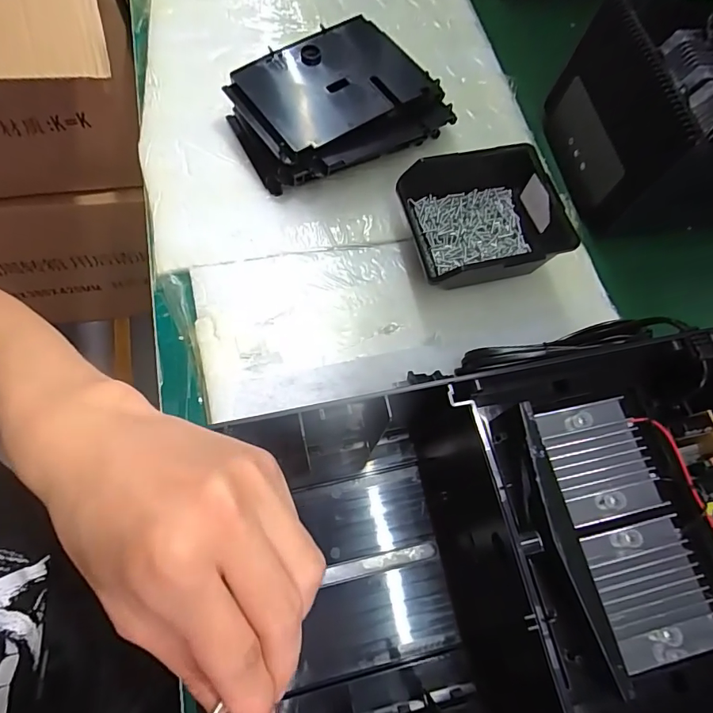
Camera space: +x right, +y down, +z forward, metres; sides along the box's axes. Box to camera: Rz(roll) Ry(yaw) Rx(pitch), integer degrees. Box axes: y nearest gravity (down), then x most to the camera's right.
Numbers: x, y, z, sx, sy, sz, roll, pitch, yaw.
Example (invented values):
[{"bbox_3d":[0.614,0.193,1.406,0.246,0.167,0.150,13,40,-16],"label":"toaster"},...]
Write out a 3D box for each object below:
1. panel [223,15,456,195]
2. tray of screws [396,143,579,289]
[{"bbox_3d":[-0.019,-0.262,0.470,0.213,0.058,0.146,-29,73,-14],"label":"panel"},{"bbox_3d":[0.118,-0.125,0.426,0.132,0.062,0.123,-14,70,-9],"label":"tray of screws"}]

